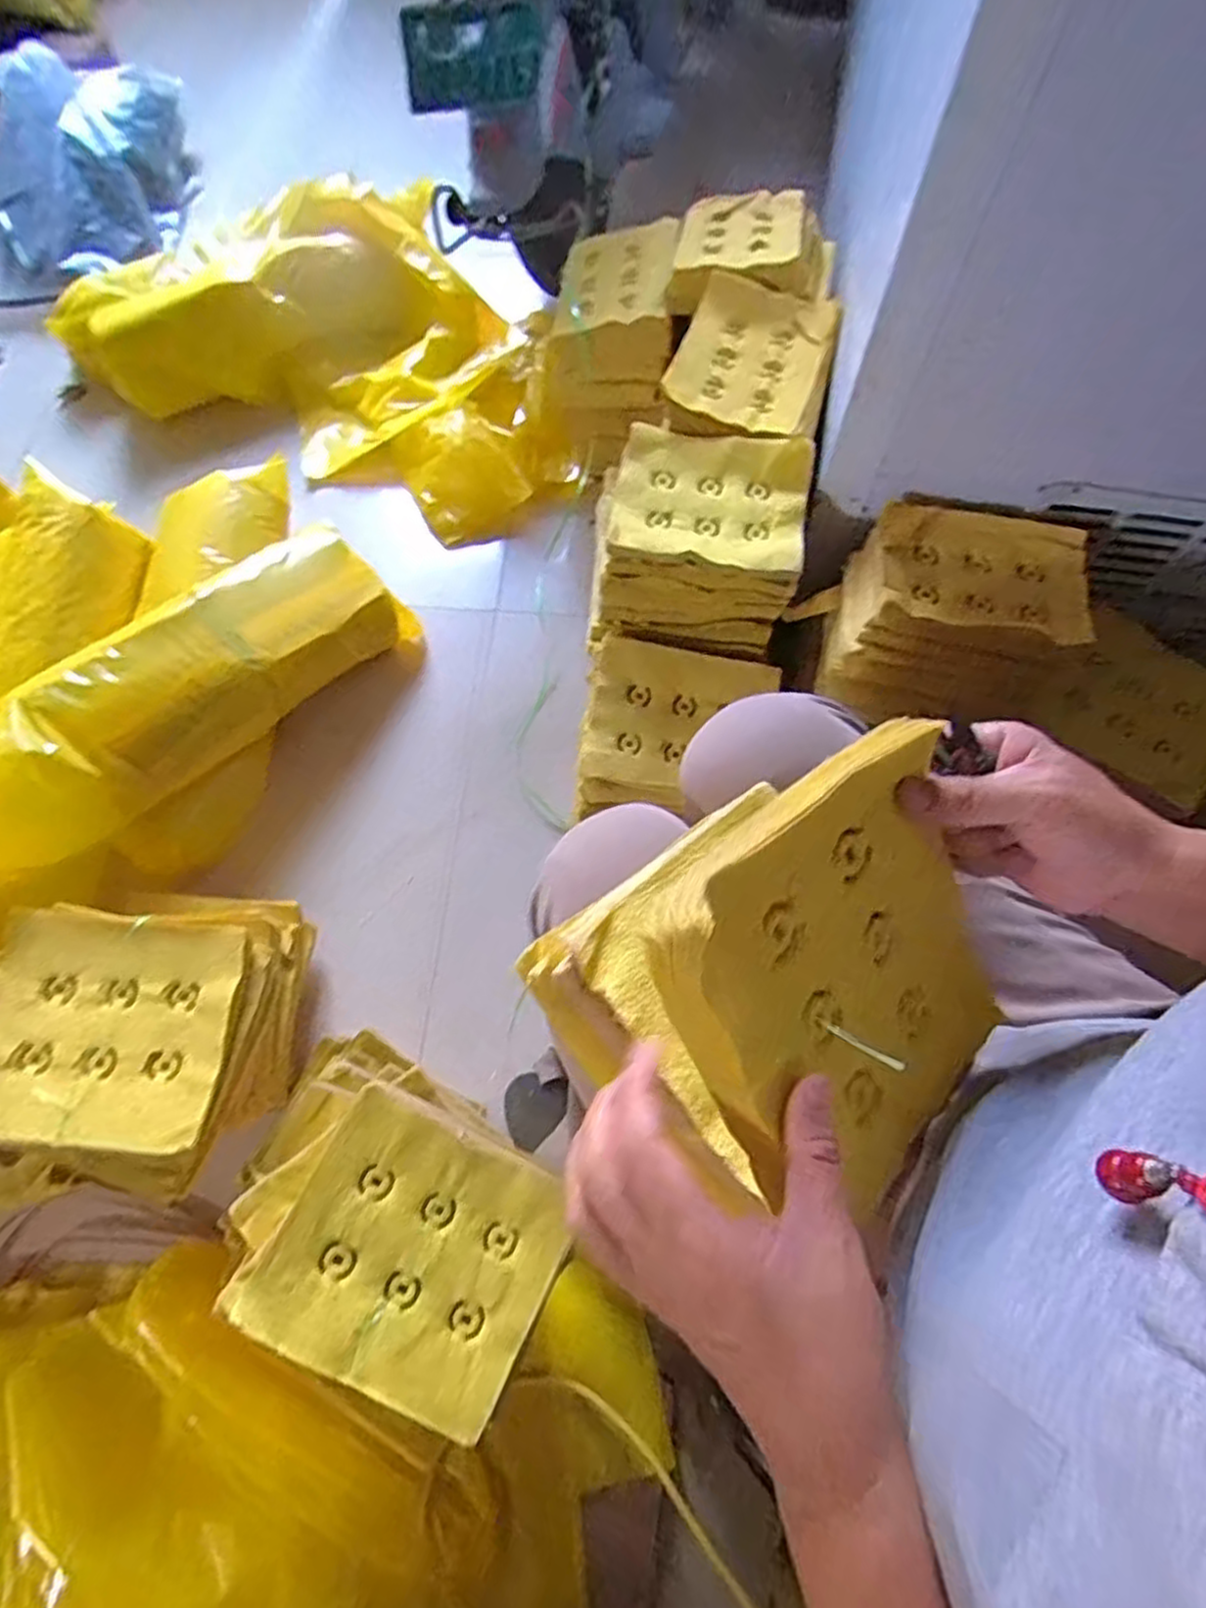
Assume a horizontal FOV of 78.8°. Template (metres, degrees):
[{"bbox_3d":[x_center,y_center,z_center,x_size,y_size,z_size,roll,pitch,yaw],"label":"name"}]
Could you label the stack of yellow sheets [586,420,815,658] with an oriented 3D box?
[{"bbox_3d":[0.098,-0.277,0.782,0.211,0.114,0.199,11,67,5],"label":"stack of yellow sheets"}]

